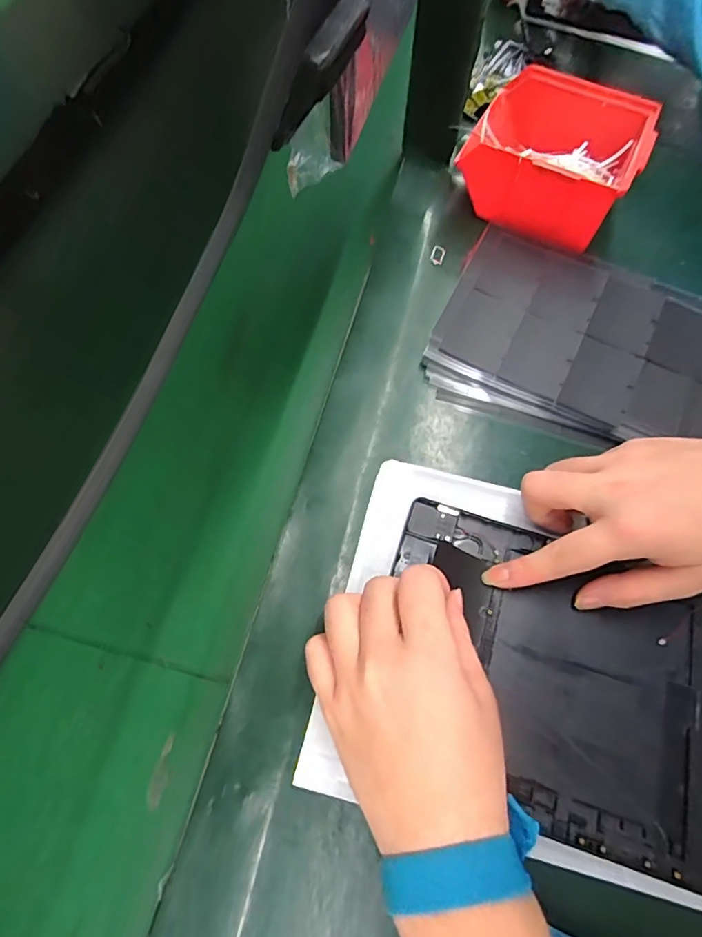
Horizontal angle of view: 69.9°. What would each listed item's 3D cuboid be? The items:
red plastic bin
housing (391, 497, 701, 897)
[{"bbox_3d":[0.170,-0.265,0.433,0.137,0.064,0.124,21,68,9],"label":"red plastic bin"},{"bbox_3d":[0.130,0.119,0.284,0.234,0.006,0.151,19,67,7],"label":"housing"}]

